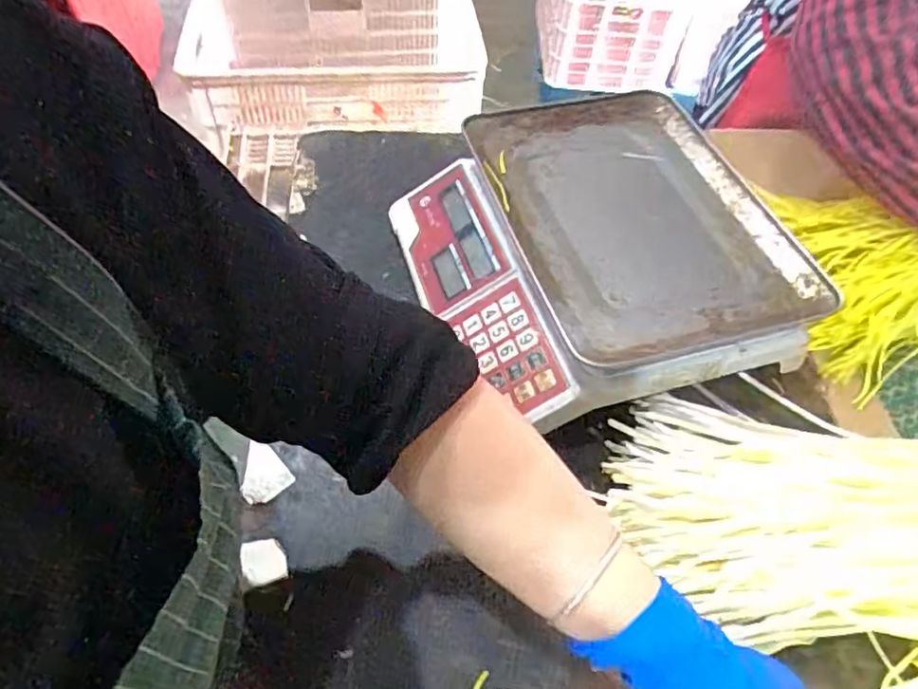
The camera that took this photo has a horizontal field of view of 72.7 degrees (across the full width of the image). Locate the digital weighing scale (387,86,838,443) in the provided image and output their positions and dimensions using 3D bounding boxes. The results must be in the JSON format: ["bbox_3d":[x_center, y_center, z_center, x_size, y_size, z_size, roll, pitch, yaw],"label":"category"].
[{"bbox_3d":[0.118,-0.091,0.594,0.322,0.093,0.324,-13,55,-11],"label":"digital weighing scale"}]

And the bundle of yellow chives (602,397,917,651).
[{"bbox_3d":[0.401,0.143,0.466,0.585,0.068,0.192,5,53,3],"label":"bundle of yellow chives"}]

